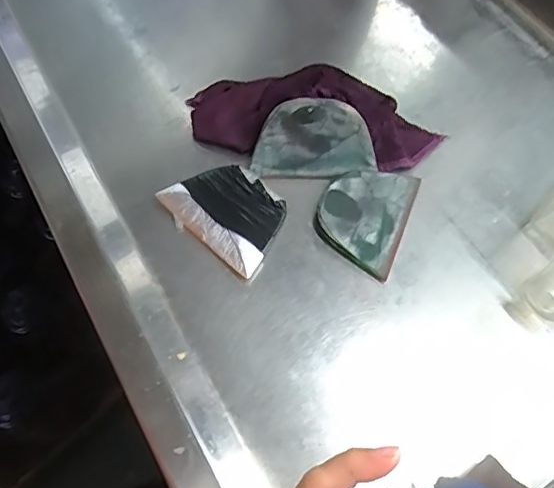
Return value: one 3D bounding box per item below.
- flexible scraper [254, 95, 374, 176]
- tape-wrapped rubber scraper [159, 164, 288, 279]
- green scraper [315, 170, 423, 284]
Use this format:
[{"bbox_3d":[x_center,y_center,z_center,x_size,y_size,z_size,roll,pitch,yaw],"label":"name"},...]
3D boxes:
[{"bbox_3d":[0.025,-0.075,0.395,0.083,0.005,0.055,-2,92,2],"label":"flexible scraper"},{"bbox_3d":[-0.033,-0.024,0.378,0.081,0.009,0.060,35,67,17],"label":"tape-wrapped rubber scraper"},{"bbox_3d":[0.059,-0.022,0.379,0.058,0.008,0.082,21,64,10],"label":"green scraper"}]

